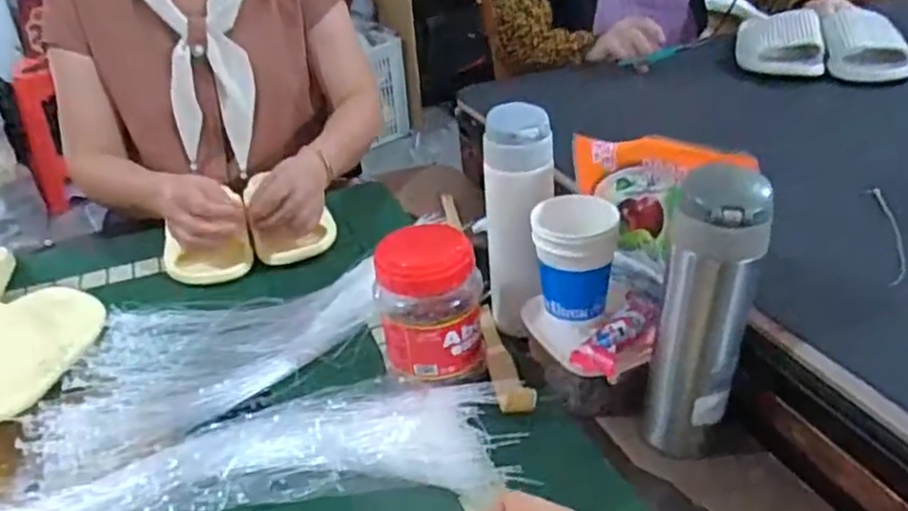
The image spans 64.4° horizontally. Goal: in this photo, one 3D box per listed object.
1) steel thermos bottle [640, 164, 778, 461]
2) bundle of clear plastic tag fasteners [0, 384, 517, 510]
[{"bbox_3d":[0.189,0.048,0.545,0.069,0.222,0.063,9,34,23],"label":"steel thermos bottle"},{"bbox_3d":[-0.183,0.166,0.551,0.452,0.059,0.139,-13,32,-12],"label":"bundle of clear plastic tag fasteners"}]

